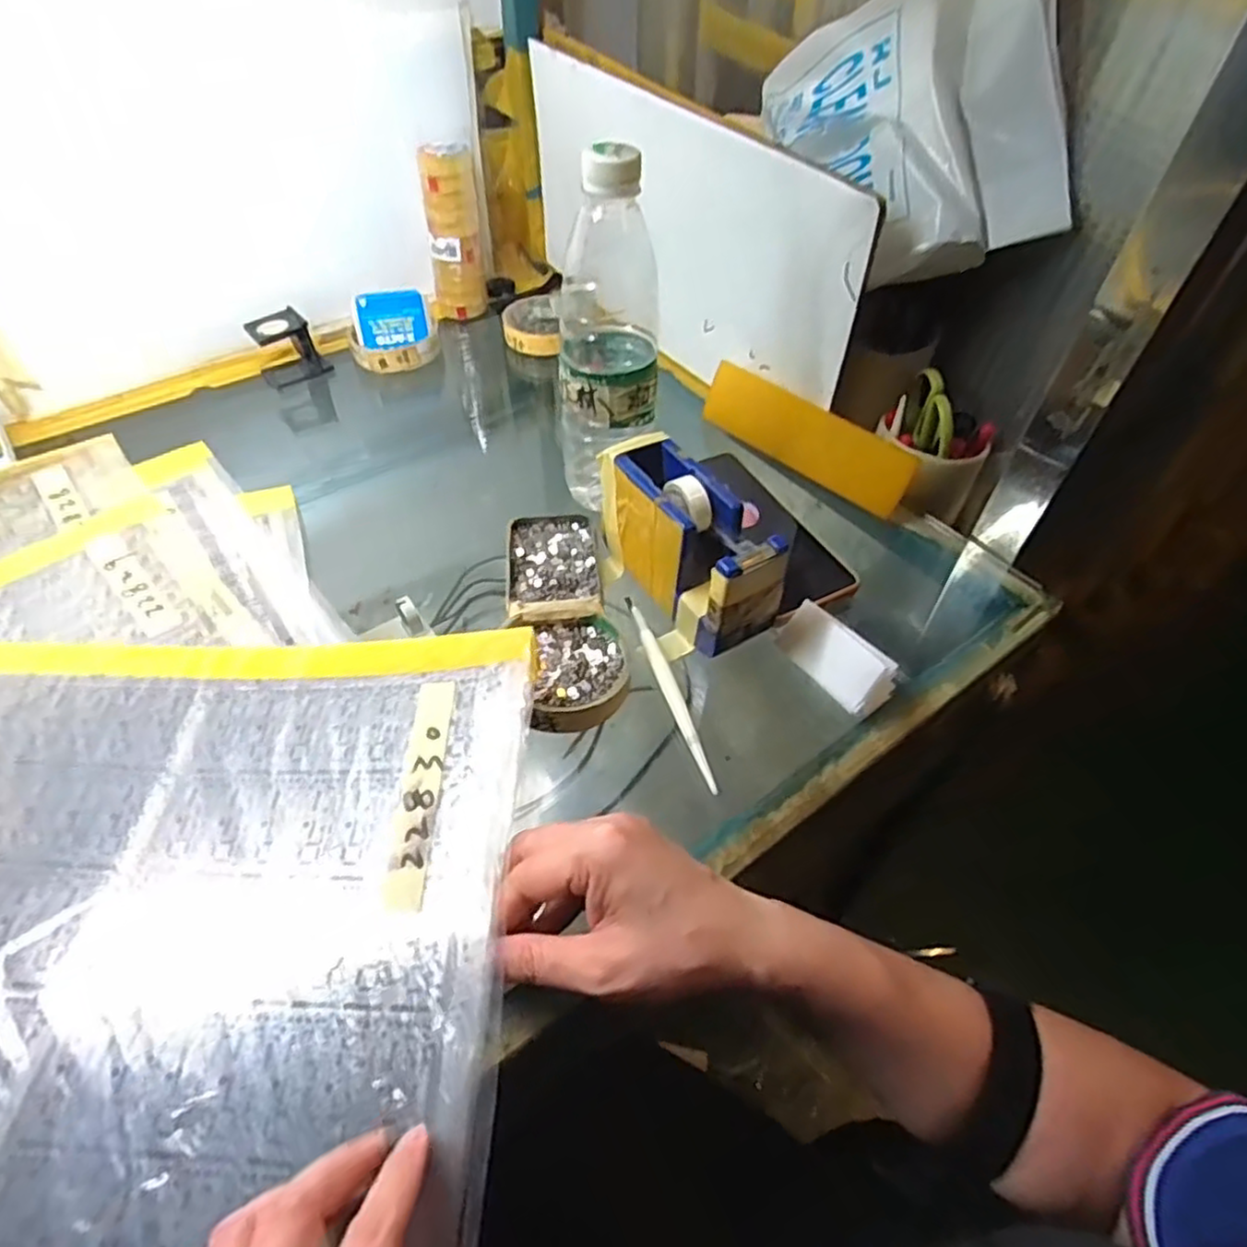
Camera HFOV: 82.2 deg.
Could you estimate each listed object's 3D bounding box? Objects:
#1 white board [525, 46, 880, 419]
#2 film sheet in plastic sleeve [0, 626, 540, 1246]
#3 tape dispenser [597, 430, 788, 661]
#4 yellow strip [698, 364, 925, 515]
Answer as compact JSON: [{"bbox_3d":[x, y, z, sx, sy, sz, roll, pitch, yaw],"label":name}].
[{"bbox_3d":[0.040,-0.324,0.599,0.011,0.178,0.394,-28,55,-22],"label":"white board"},{"bbox_3d":[-0.318,0.146,0.305,0.533,0.030,0.348,2,51,2],"label":"film sheet in plastic sleeve"},{"bbox_3d":[0.035,-0.049,0.440,0.057,0.070,0.130,-24,54,-19],"label":"tape dispenser"},{"bbox_3d":[0.139,-0.145,0.557,0.177,0.052,0.010,38,43,23],"label":"yellow strip"}]

